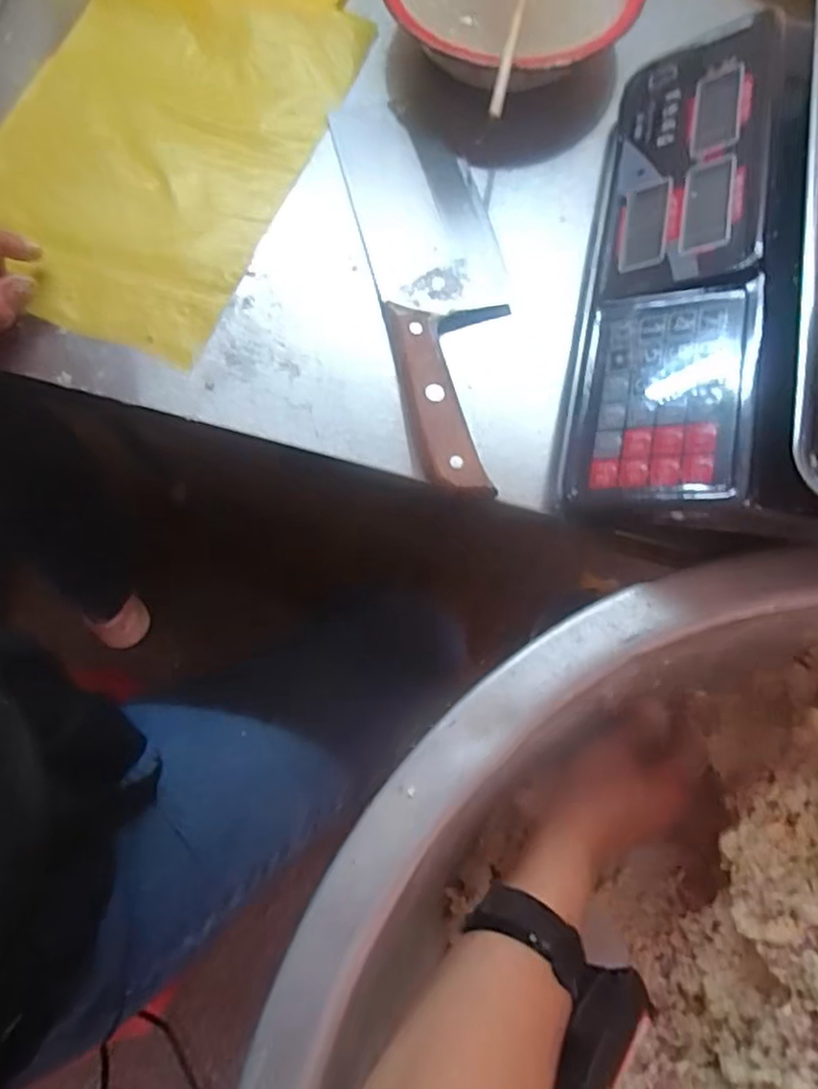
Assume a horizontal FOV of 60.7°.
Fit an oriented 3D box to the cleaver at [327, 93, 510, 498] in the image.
[{"bbox_3d":[0.018,-0.169,0.437,0.080,0.025,0.297,-13,73,-4],"label":"cleaver"}]

